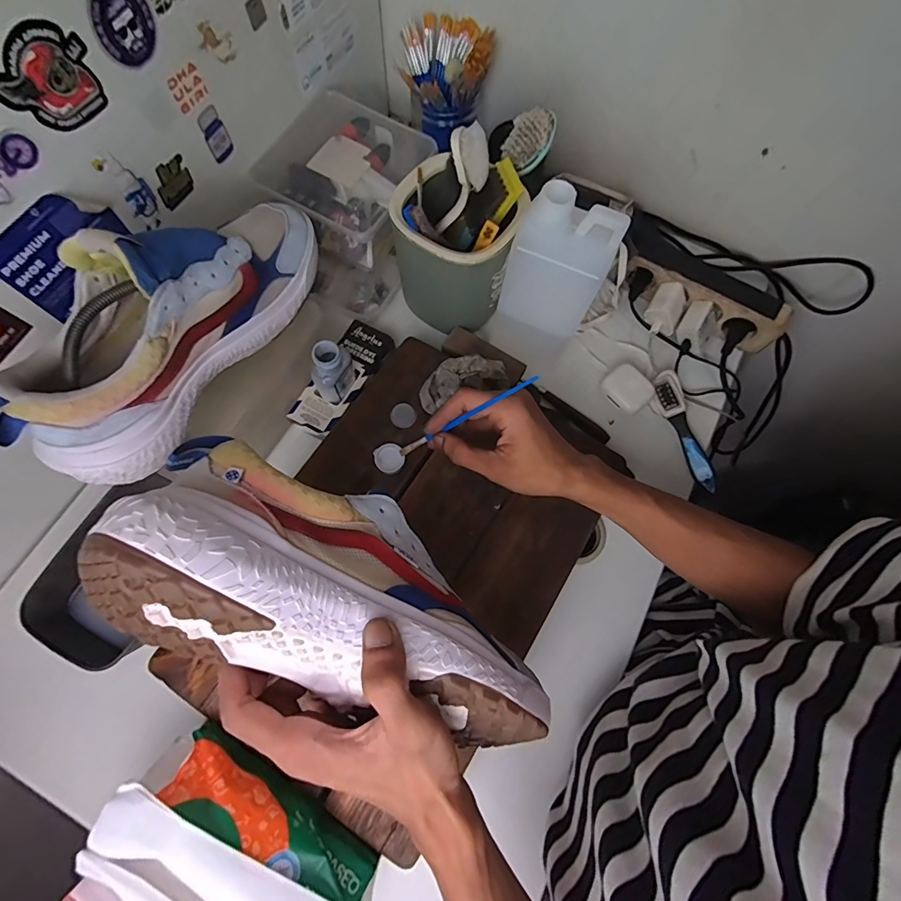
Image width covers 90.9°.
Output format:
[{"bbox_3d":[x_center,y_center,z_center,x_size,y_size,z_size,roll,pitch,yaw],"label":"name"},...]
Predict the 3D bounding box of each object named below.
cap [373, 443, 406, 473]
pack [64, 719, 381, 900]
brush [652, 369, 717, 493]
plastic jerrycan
[{"bbox_3d":[-0.062,0.009,0.454,0.029,0.011,0.030,1,72,-2],"label":"cap"},{"bbox_3d":[-0.167,0.313,0.315,0.191,0.068,0.134,31,73,8],"label":"pack"},{"bbox_3d":[0.272,-0.023,0.512,0.027,0.033,0.143,-21,74,-9],"label":"brush"},{"bbox_3d":[0.099,-0.169,0.416,0.084,0.131,0.046,24,73,5],"label":"plastic jerrycan"}]

